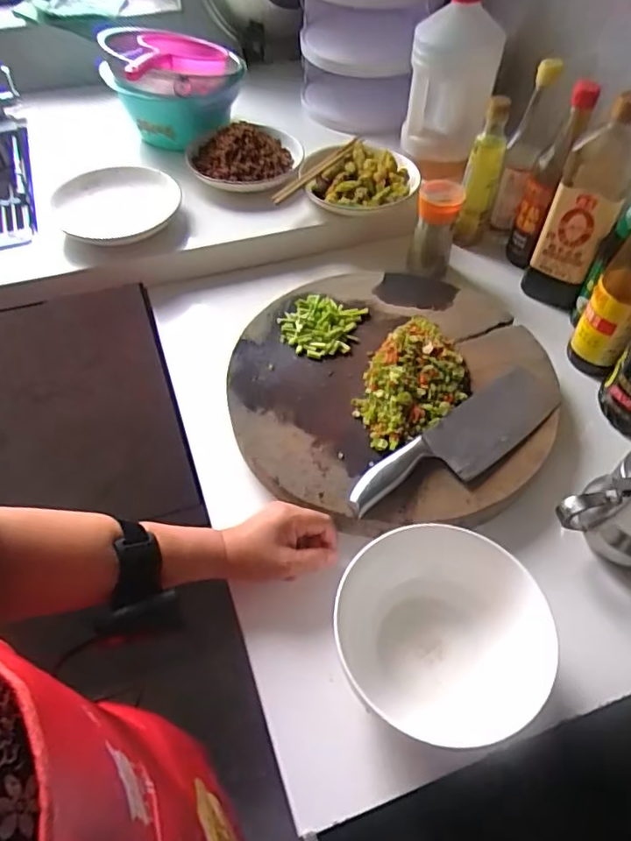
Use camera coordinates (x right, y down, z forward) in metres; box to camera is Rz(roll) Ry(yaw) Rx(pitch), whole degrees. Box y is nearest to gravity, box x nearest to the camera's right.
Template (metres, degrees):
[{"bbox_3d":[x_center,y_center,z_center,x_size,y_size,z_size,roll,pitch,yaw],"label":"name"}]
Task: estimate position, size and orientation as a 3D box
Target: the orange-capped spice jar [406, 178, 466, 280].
[{"bbox_3d":[0.169,-0.267,0.822,0.058,0.142,0.048,11,53,8],"label":"orange-capped spice jar"}]

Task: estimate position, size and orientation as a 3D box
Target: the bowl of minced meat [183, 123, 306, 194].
[{"bbox_3d":[-0.105,-0.414,0.888,0.175,0.051,0.160,-18,55,-14],"label":"bowl of minced meat"}]

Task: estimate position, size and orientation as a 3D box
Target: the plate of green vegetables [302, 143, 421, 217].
[{"bbox_3d":[0.067,-0.370,0.874,0.173,0.033,0.150,7,53,5],"label":"plate of green vegetables"}]

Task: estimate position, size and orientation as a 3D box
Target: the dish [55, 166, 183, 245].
[{"bbox_3d":[-0.281,-0.308,0.825,0.171,0.025,0.165,-15,54,-12],"label":"dish"}]

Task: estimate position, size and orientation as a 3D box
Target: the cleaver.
[{"bbox_3d":[0.155,0.022,0.611,0.284,0.017,0.073,-33,59,-23],"label":"cleaver"}]

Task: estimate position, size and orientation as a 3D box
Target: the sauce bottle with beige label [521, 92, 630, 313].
[{"bbox_3d":[0.349,-0.275,0.746,0.079,0.275,0.094,24,56,17],"label":"sauce bottle with beige label"}]

